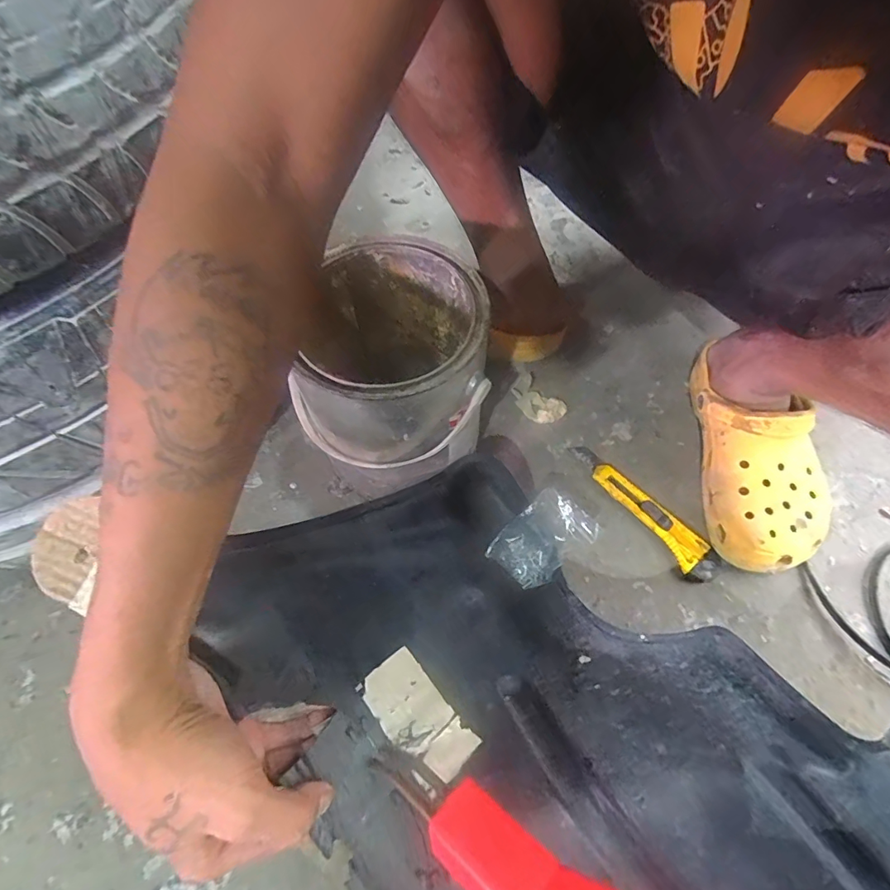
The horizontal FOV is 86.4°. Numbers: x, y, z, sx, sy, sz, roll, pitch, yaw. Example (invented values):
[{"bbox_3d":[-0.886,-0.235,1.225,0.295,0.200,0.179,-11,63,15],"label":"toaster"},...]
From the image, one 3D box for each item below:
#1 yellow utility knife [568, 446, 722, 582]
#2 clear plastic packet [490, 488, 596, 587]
[{"bbox_3d":[0.197,0.062,0.482,0.032,0.012,0.176,-35,64,-18],"label":"yellow utility knife"},{"bbox_3d":[0.090,0.087,0.440,0.060,0.018,0.090,46,105,11],"label":"clear plastic packet"}]

